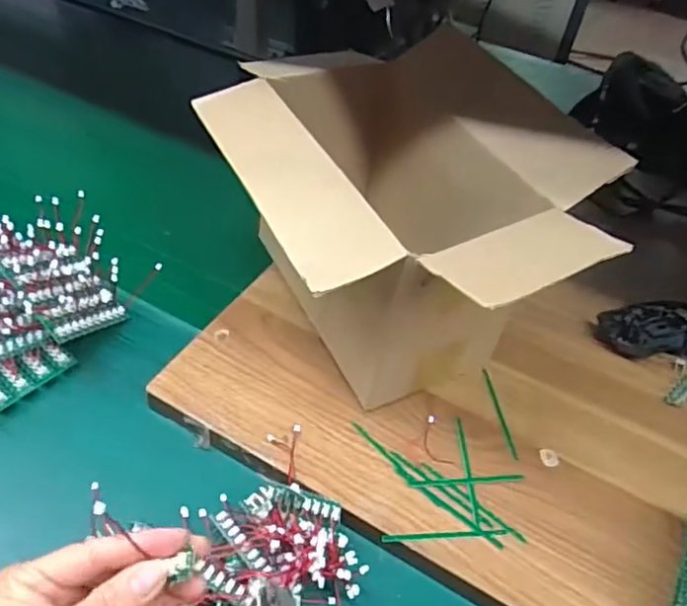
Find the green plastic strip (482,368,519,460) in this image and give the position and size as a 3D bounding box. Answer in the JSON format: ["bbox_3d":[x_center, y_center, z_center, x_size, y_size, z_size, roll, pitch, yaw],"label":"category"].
[{"bbox_3d":[0.129,0.090,0.488,0.007,0.006,0.087,-1,47,-8],"label":"green plastic strip"}]

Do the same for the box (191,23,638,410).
[{"bbox_3d":[0.039,-0.058,0.485,0.238,0.183,0.314,-17,51,-22],"label":"box"}]

